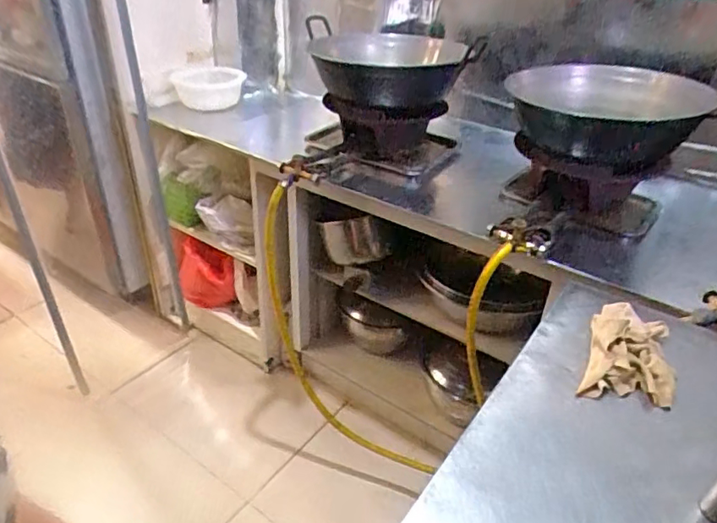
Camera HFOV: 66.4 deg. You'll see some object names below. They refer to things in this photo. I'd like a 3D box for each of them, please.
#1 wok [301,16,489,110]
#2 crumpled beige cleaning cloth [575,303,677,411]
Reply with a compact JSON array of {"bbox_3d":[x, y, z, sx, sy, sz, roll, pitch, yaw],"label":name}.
[{"bbox_3d":[0.101,-0.473,1.345,0.416,0.139,0.435,-4,35,-8],"label":"wok"},{"bbox_3d":[0.375,0.126,0.756,0.111,0.046,0.180,15,36,19],"label":"crumpled beige cleaning cloth"}]

